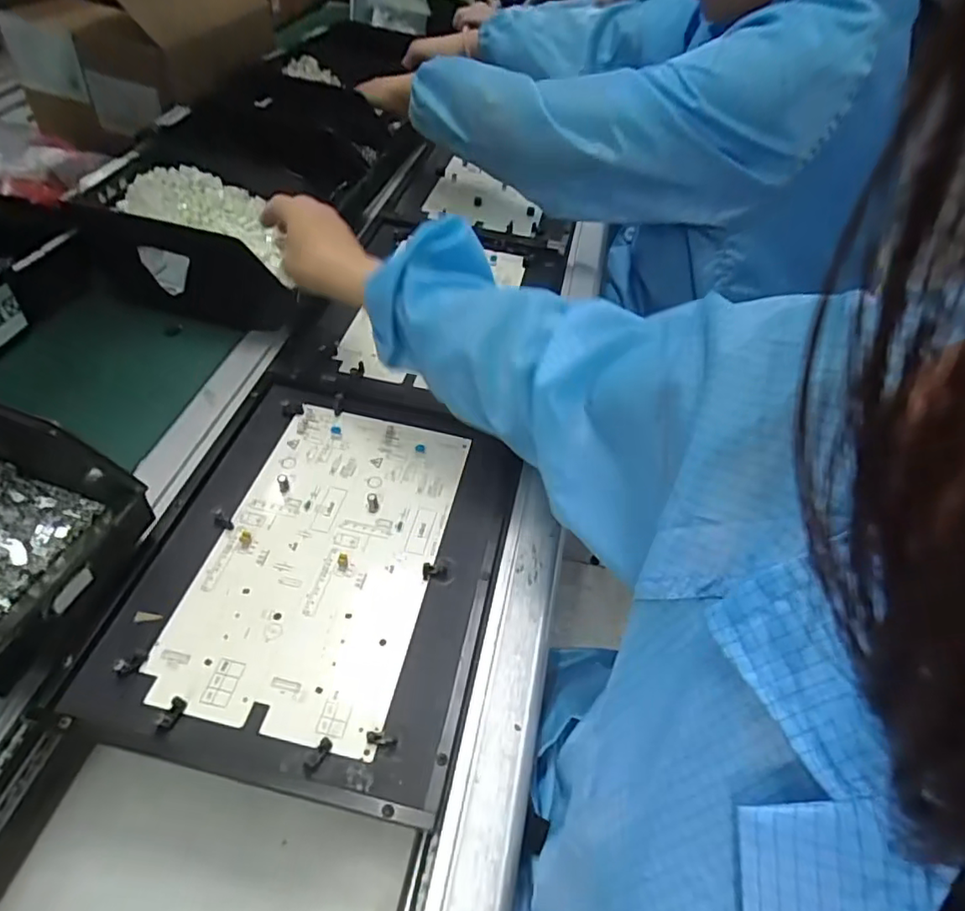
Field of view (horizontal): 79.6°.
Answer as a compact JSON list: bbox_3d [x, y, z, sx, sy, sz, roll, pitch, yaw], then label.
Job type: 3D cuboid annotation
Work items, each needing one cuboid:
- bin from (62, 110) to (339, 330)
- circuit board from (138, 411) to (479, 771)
[{"bbox_3d":[-0.283,-0.231,0.612,0.187,0.114,0.137,8,49,0],"label":"bin"},{"bbox_3d":[-0.128,0.073,0.478,0.175,0.008,0.286,12,49,4],"label":"circuit board"}]

